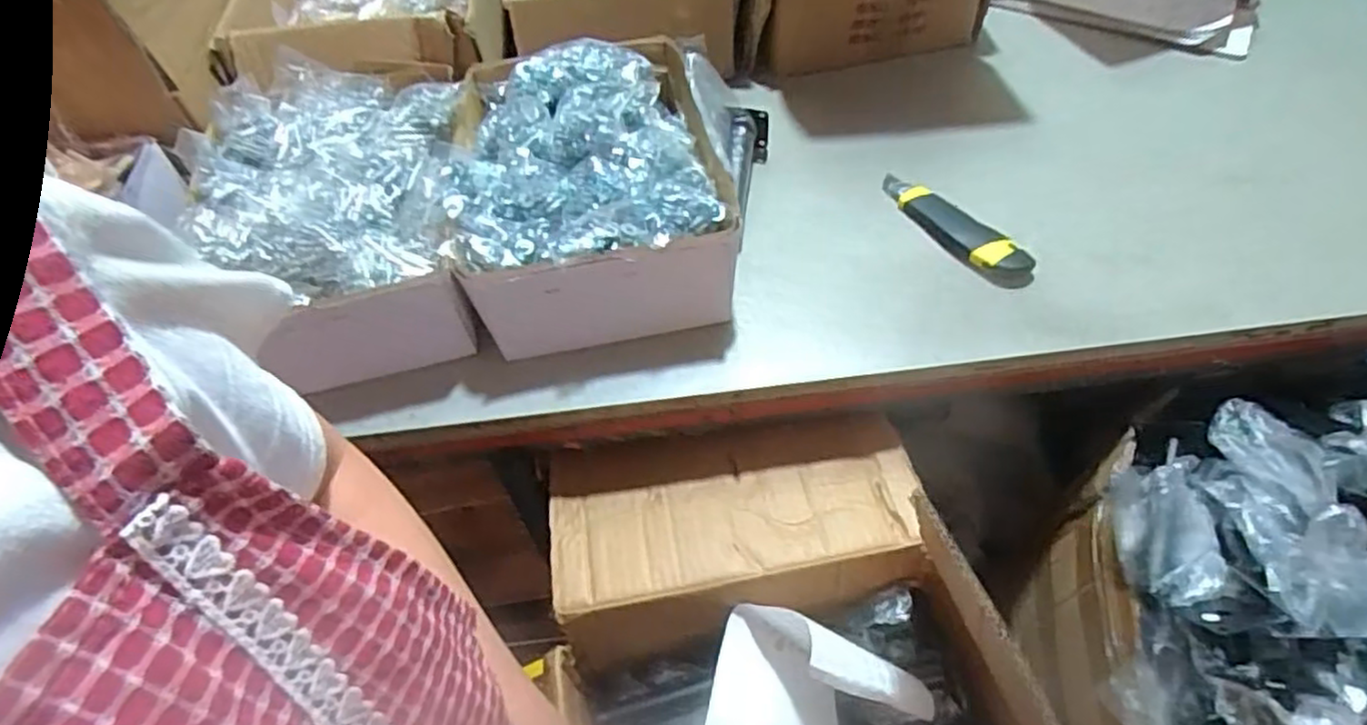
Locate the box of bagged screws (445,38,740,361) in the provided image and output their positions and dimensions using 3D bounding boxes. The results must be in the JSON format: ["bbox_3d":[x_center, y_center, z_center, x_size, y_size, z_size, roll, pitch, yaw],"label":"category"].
[{"bbox_3d":[-0.085,-0.165,0.663,0.228,0.130,0.288,-9,55,-2],"label":"box of bagged screws"}]

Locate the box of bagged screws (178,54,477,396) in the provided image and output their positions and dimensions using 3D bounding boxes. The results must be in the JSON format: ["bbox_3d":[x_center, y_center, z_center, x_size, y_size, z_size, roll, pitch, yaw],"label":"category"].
[{"bbox_3d":[-0.299,-0.131,0.644,0.223,0.101,0.292,-12,55,-5],"label":"box of bagged screws"}]

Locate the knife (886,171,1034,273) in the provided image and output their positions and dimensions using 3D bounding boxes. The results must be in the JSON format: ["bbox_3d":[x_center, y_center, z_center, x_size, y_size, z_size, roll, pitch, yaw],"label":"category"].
[{"bbox_3d":[0.246,-0.129,0.674,0.040,0.017,0.161,-35,60,-19],"label":"knife"}]

